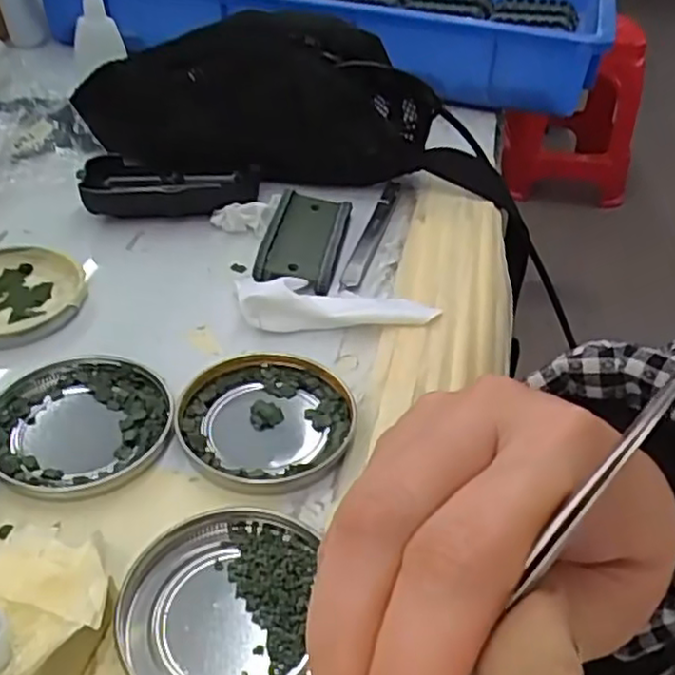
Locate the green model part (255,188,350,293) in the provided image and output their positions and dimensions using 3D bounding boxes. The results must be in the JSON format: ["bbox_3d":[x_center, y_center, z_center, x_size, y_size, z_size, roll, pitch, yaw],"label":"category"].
[{"bbox_3d":[-0.018,-0.061,0.423,0.044,0.021,0.084,8,40,5],"label":"green model part"}]

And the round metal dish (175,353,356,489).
[{"bbox_3d":[-0.034,0.036,0.320,0.075,0.008,0.074,2,40,-2],"label":"round metal dish"}]

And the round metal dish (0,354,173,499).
[{"bbox_3d":[-0.115,0.038,0.312,0.078,0.009,0.075,2,40,-2],"label":"round metal dish"}]

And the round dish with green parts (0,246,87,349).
[{"bbox_3d":[-0.178,-0.023,0.377,0.078,0.012,0.074,2,40,-2],"label":"round dish with green parts"}]

